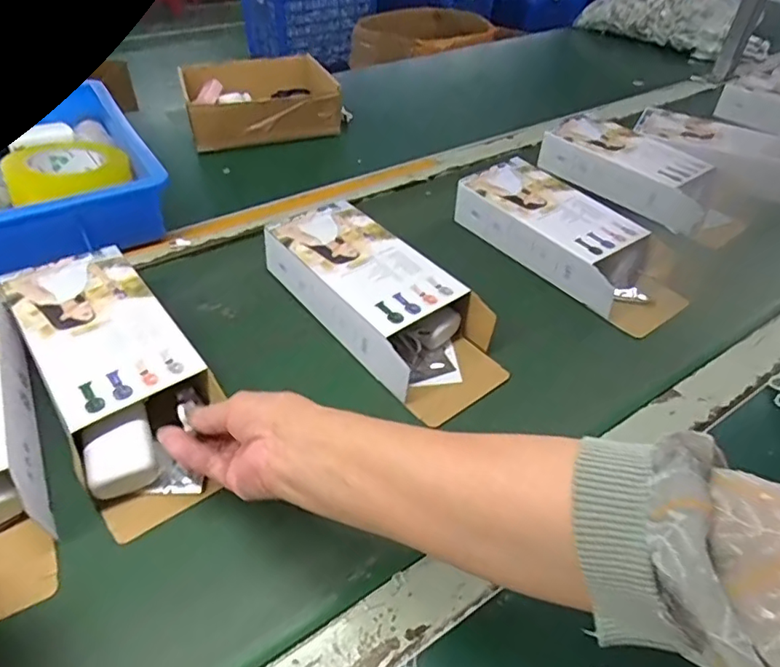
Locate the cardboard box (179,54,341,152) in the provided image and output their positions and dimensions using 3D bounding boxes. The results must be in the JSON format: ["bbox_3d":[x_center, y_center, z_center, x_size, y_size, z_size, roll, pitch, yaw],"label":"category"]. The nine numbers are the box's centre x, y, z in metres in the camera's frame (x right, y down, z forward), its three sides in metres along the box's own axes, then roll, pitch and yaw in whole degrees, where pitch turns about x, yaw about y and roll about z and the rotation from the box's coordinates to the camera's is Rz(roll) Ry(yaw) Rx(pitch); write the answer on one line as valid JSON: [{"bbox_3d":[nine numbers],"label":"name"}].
[{"bbox_3d":[-0.197,-0.353,0.834,0.212,0.054,0.210,-10,43,-14],"label":"cardboard box"}]

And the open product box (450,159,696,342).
[{"bbox_3d":[0.191,-0.102,0.593,0.257,0.056,0.114,35,51,30],"label":"open product box"}]

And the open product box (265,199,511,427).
[{"bbox_3d":[-0.009,-0.034,0.512,0.101,0.061,0.248,-29,48,-30],"label":"open product box"}]

